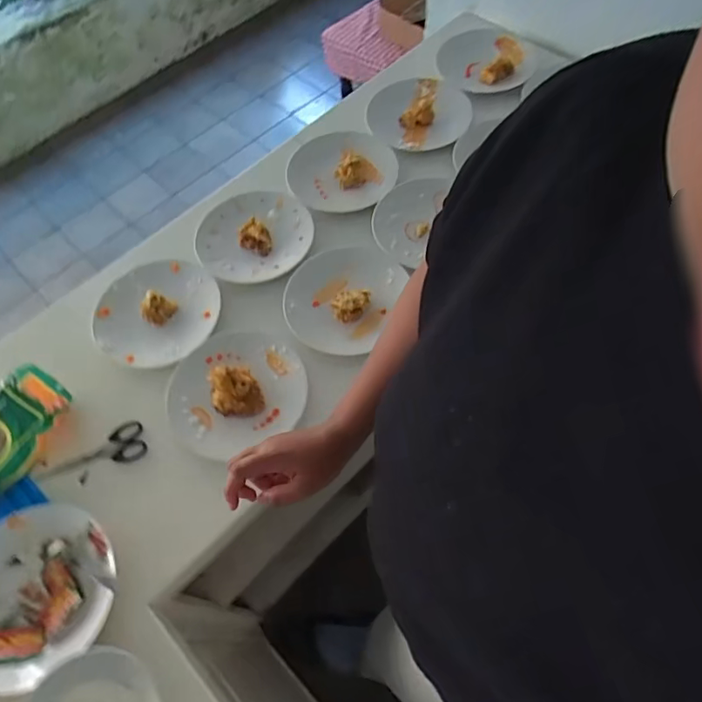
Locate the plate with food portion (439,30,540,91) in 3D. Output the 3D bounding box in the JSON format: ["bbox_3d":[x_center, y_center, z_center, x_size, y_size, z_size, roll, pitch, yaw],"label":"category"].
[{"bbox_3d":[0.272,-0.604,1.098,0.194,0.025,0.171,37,70,21],"label":"plate with food portion"}]

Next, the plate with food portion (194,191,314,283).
[{"bbox_3d":[-0.170,-0.206,0.929,0.197,0.032,0.194,0,61,0],"label":"plate with food portion"}]

